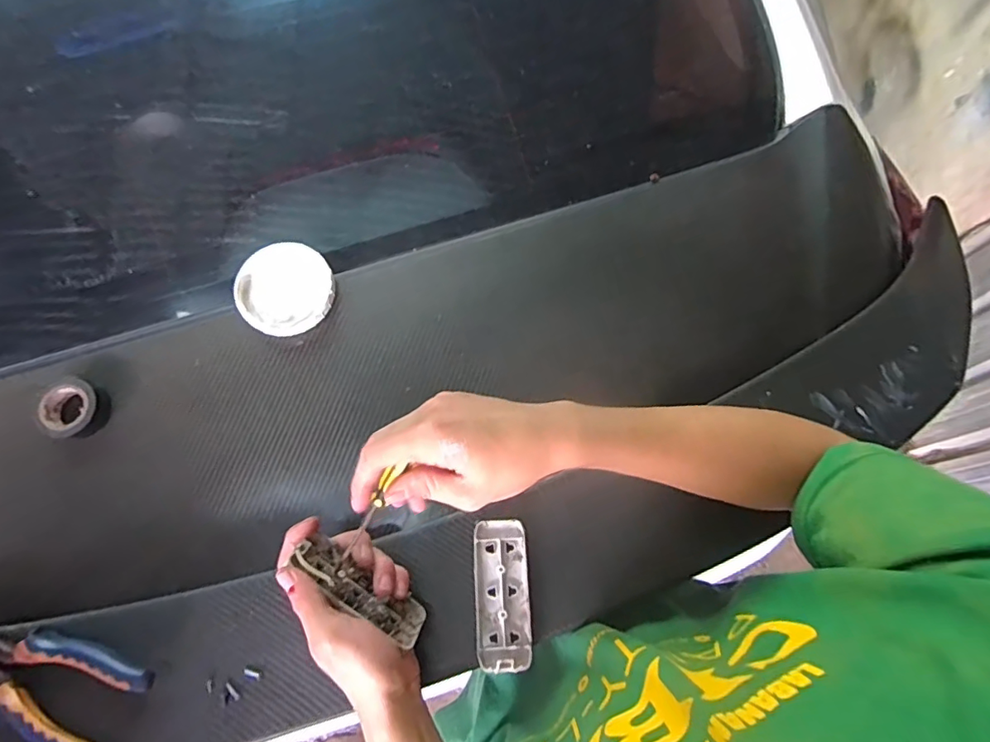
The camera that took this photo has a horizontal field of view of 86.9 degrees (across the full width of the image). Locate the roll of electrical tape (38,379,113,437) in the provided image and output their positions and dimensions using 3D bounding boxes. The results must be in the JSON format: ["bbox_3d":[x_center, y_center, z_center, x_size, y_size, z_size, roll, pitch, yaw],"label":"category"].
[{"bbox_3d":[-0.402,0.036,0.499,0.054,0.018,0.054,36,74,-11],"label":"roll of electrical tape"}]

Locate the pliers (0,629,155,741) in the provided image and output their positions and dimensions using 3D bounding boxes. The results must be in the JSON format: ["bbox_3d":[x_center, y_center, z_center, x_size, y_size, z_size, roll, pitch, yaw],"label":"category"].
[{"bbox_3d":[-0.348,0.232,0.396,0.171,0.025,0.063,21,71,8],"label":"pliers"}]

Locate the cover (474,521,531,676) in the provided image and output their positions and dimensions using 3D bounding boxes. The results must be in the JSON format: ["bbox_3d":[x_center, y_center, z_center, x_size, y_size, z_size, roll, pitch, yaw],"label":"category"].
[{"bbox_3d":[0.006,0.182,0.431,0.045,0.009,0.113,-3,70,-1],"label":"cover"}]

